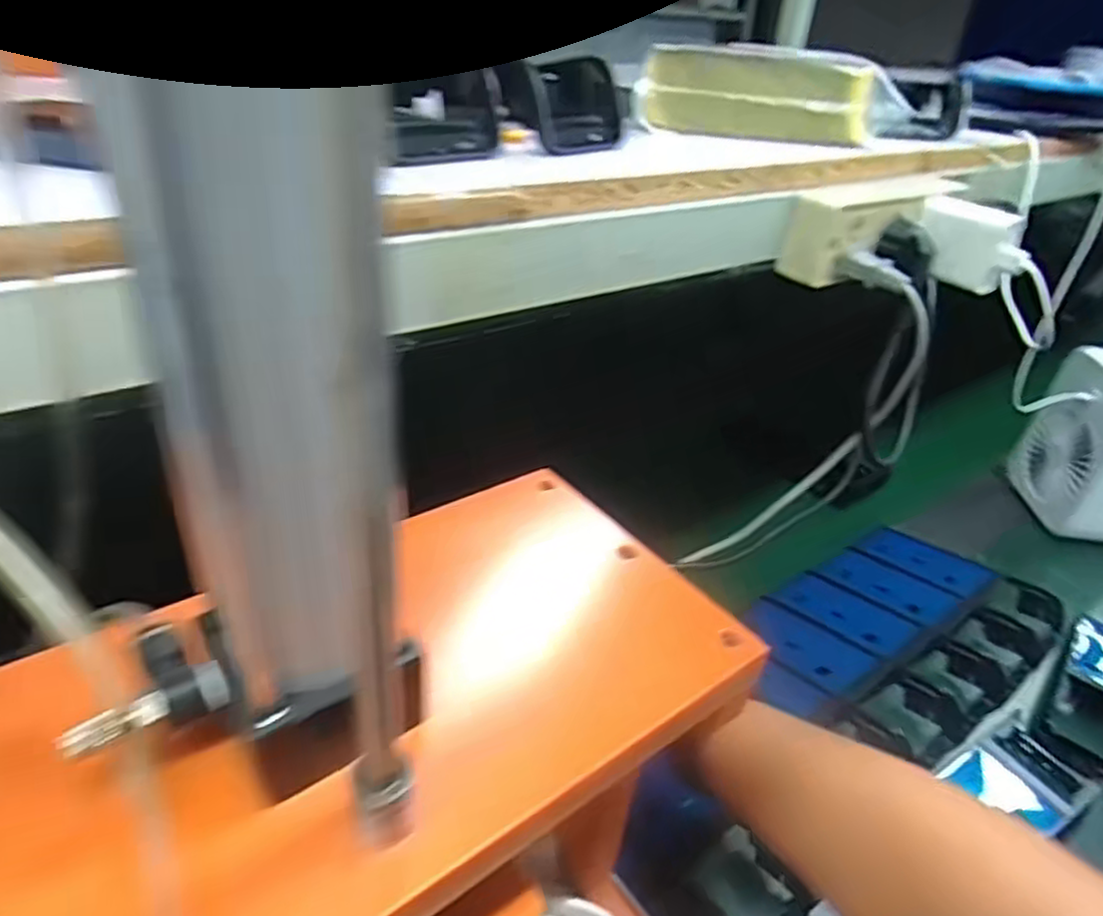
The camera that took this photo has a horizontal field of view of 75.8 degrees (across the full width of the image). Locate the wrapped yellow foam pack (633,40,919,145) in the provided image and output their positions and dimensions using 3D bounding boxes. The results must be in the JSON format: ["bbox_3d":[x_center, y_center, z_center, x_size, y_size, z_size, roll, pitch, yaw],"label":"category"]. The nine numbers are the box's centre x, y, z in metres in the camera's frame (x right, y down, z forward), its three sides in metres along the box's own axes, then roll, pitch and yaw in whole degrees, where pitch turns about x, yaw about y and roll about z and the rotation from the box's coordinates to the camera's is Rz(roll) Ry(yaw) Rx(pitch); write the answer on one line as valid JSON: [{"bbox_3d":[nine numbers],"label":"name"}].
[{"bbox_3d":[0.155,-0.264,0.517,0.184,0.055,0.064,6,33,2],"label":"wrapped yellow foam pack"}]

